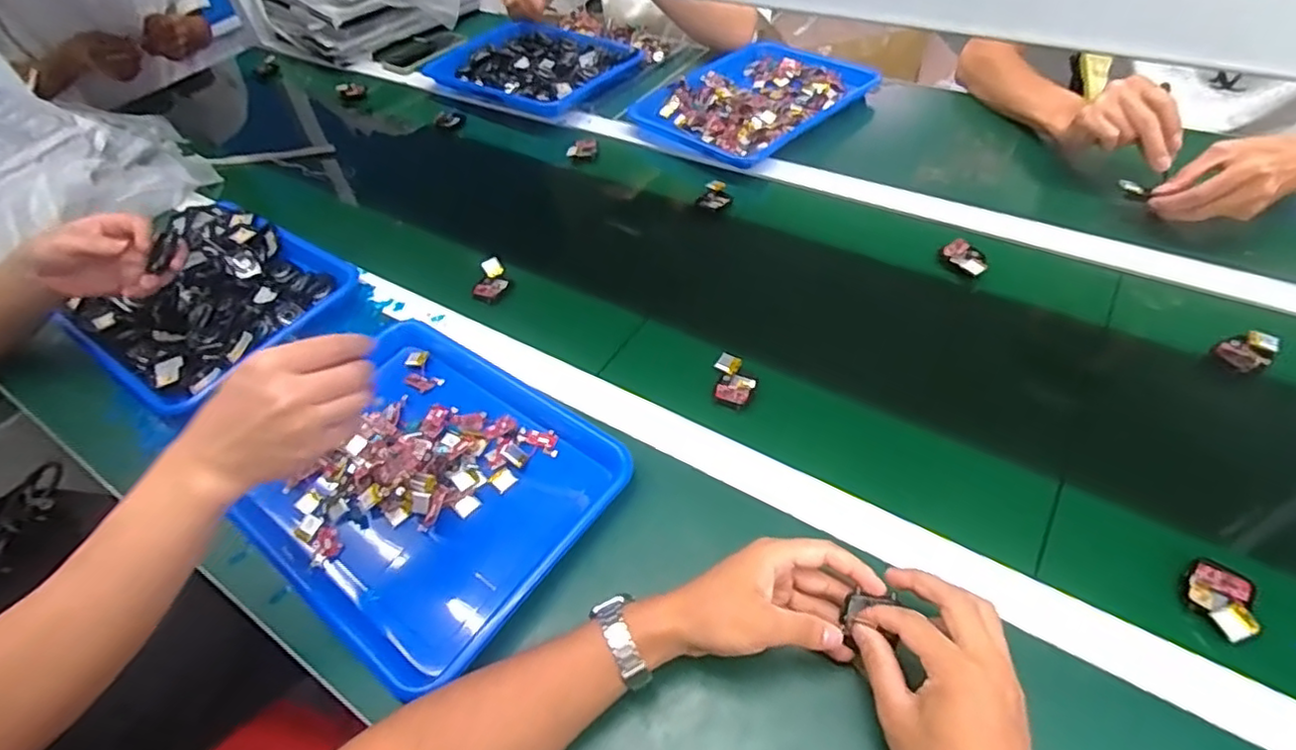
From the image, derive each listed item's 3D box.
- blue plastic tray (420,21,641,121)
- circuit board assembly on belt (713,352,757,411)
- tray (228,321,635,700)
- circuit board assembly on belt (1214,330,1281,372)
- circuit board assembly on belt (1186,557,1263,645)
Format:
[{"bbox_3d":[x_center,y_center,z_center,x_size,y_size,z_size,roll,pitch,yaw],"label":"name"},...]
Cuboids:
[{"bbox_3d":[-0.209,-0.545,1.092,0.352,0.035,0.226,27,58,26],"label":"blue plastic tray"},{"bbox_3d":[0.084,0.005,0.614,0.041,0.015,0.050,12,53,16],"label":"circuit board assembly on belt"},{"bbox_3d":[-0.203,0.094,0.575,0.325,0.044,0.261,28,58,26],"label":"tray"},{"bbox_3d":[0.555,-0.024,0.583,0.048,0.015,0.037,-28,53,-17],"label":"circuit board assembly on belt"},{"bbox_3d":[0.404,0.156,0.443,0.036,0.012,0.059,21,55,22],"label":"circuit board assembly on belt"}]

